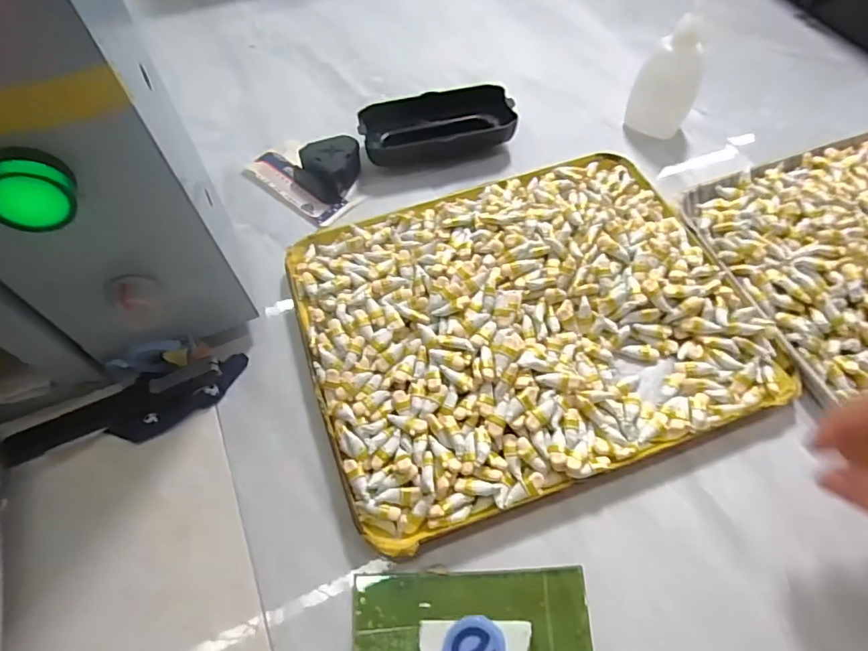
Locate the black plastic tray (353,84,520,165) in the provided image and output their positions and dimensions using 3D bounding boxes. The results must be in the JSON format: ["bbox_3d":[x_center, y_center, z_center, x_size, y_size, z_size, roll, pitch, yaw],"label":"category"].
[{"bbox_3d":[0.003,-0.147,0.390,0.109,0.031,0.045,-12,61,-2],"label":"black plastic tray"}]

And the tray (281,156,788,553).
[{"bbox_3d":[0.050,-0.010,0.302,0.241,0.027,0.197,-19,62,-6],"label":"tray"}]

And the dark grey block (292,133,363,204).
[{"bbox_3d":[-0.074,-0.115,0.371,0.041,0.024,0.045,33,68,20],"label":"dark grey block"}]

